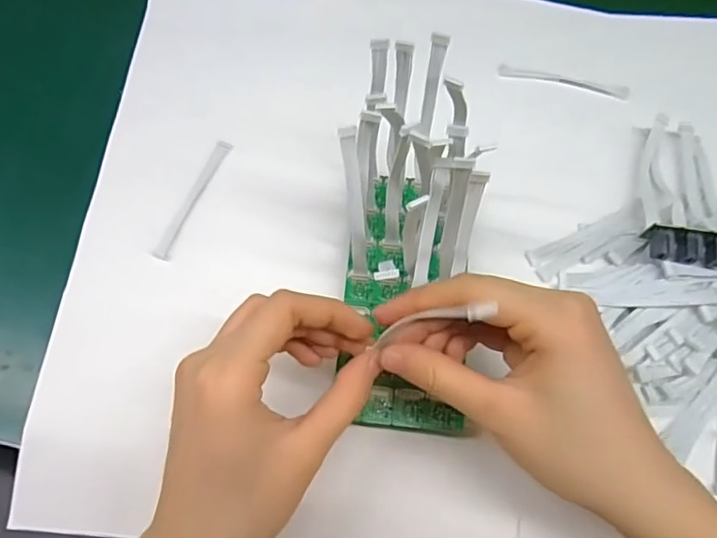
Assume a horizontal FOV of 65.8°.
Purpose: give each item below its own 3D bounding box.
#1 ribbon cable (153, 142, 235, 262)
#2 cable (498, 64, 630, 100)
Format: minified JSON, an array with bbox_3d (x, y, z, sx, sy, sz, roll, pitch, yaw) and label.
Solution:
[{"bbox_3d":[-0.106,-0.046,0.357,0.010,0.004,0.092,19,66,7],"label":"ribbon cable"},{"bbox_3d":[0.146,-0.135,0.396,0.091,0.005,0.012,14,65,5],"label":"cable"}]

